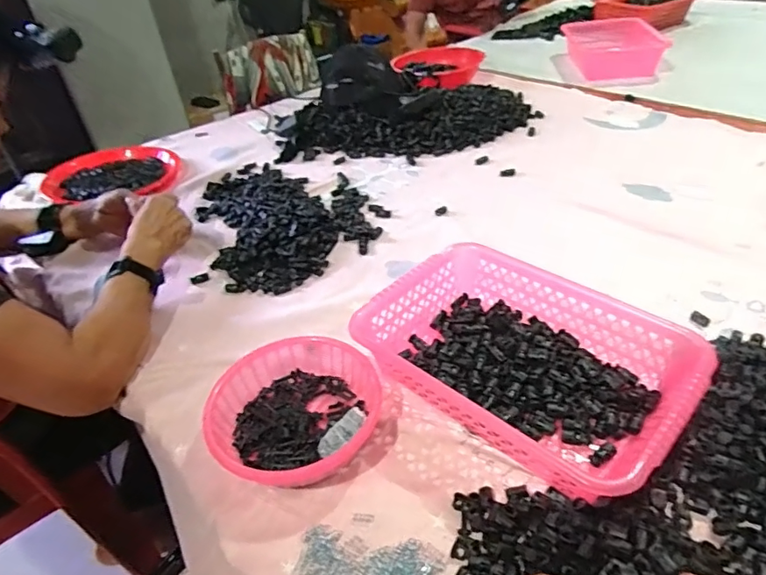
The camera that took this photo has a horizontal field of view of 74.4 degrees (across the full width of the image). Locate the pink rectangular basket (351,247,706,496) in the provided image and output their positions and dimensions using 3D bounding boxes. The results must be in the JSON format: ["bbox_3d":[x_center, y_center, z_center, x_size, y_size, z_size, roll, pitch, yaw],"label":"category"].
[{"bbox_3d":[0.145,0.073,0.530,0.305,0.079,0.198,29,51,36],"label":"pink rectangular basket"}]

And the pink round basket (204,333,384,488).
[{"bbox_3d":[-0.087,0.122,0.514,0.163,0.056,0.163,-4,39,3],"label":"pink round basket"}]

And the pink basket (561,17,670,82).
[{"bbox_3d":[0.624,-0.657,1.371,0.200,0.078,0.277,-3,39,4],"label":"pink basket"}]

